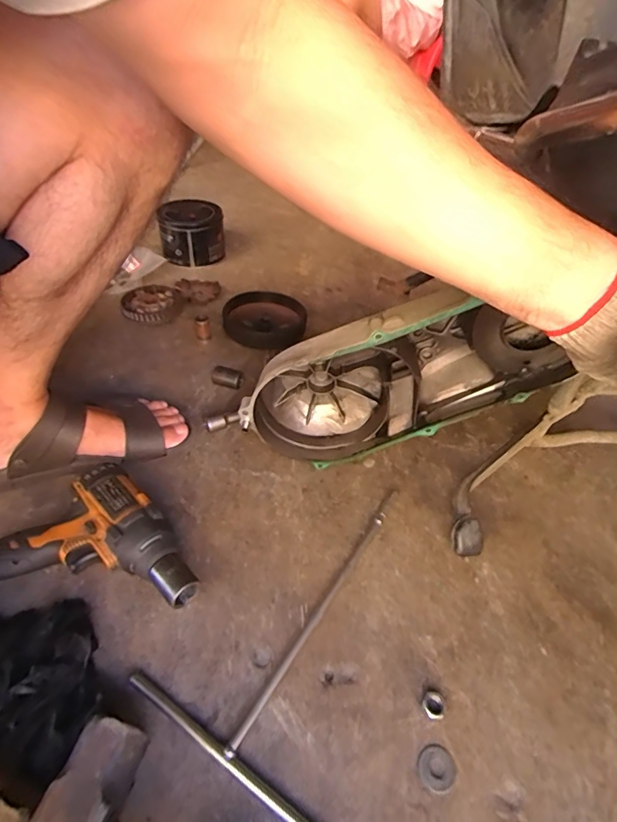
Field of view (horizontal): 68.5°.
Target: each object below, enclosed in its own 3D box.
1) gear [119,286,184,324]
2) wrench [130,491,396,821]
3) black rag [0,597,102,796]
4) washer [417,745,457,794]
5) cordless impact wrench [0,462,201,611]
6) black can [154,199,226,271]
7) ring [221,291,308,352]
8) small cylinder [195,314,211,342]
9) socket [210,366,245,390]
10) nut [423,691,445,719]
[{"bbox_3d":[-0.269,-0.181,0.782,0.097,0.029,0.097,2,44,-2],"label":"gear"},{"bbox_3d":[0.015,0.184,0.422,0.186,0.014,0.286,28,48,22],"label":"wrench"},{"bbox_3d":[-0.216,0.209,0.361,0.122,0.043,0.117,16,44,11],"label":"black rag"},{"bbox_3d":[0.098,0.274,0.347,0.030,0.004,0.028,3,43,-3],"label":"washer"},{"bbox_3d":[-0.245,0.145,0.400,0.245,0.073,0.159,-19,48,-24],"label":"cordless impact wrench"},{"bbox_3d":[-0.235,-0.355,0.915,0.128,0.096,0.101,-5,44,-9],"label":"black can"},{"bbox_3d":[-0.074,-0.147,0.750,0.128,0.038,0.125,3,43,-3],"label":"ring"},{"bbox_3d":[-0.167,-0.132,0.721,0.021,0.043,0.022,-8,45,-14],"label":"small cylinder"},{"bbox_3d":[-0.117,-0.048,0.651,0.047,0.025,0.022,20,45,15],"label":"socket"},{"bbox_3d":[0.103,0.243,0.373,0.019,0.010,0.019,-8,45,-14],"label":"nut"}]

